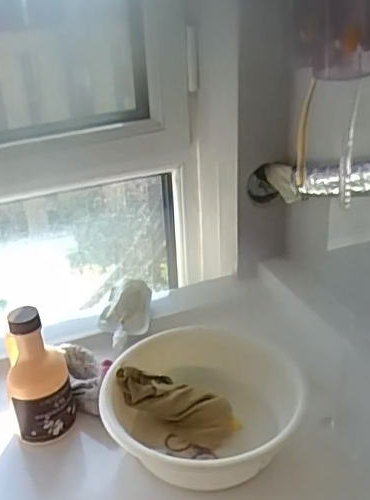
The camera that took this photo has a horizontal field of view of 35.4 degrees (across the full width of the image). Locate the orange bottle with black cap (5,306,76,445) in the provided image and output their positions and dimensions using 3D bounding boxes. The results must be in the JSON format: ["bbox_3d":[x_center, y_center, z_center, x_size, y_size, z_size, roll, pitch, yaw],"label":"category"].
[{"bbox_3d":[-0.170,0.142,0.662,0.070,0.163,0.055,-13,29,-17],"label":"orange bottle with black cap"}]

